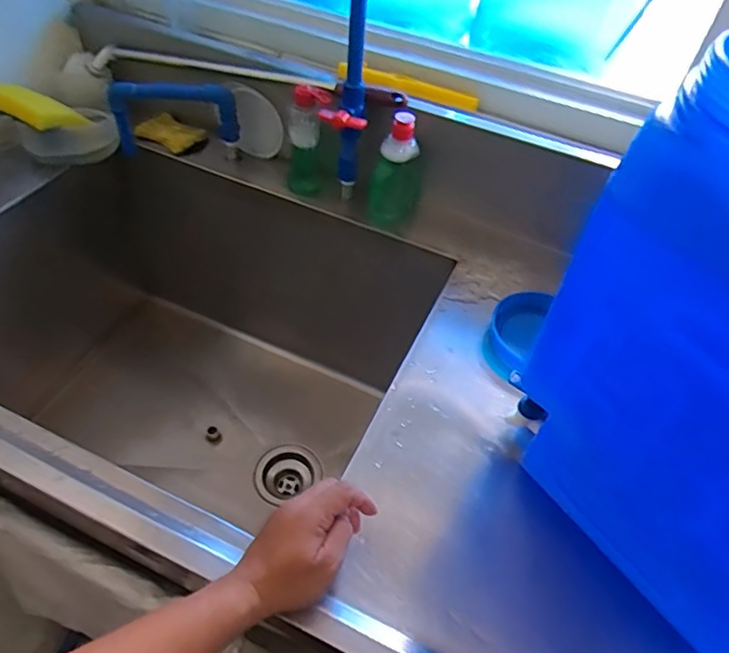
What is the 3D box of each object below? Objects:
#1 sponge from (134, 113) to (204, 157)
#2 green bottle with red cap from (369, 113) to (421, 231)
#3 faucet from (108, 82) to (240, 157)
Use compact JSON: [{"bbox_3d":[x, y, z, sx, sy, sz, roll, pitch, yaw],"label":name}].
[{"bbox_3d":[-0.313,-0.308,0.930,0.090,0.024,0.074,30,53,18],"label":"sponge"},{"bbox_3d":[0.046,-0.207,0.802,0.067,0.172,0.074,11,50,3],"label":"green bottle with red cap"},{"bbox_3d":[-0.287,-0.314,0.879,0.182,0.123,0.046,-7,51,-12],"label":"faucet"}]

